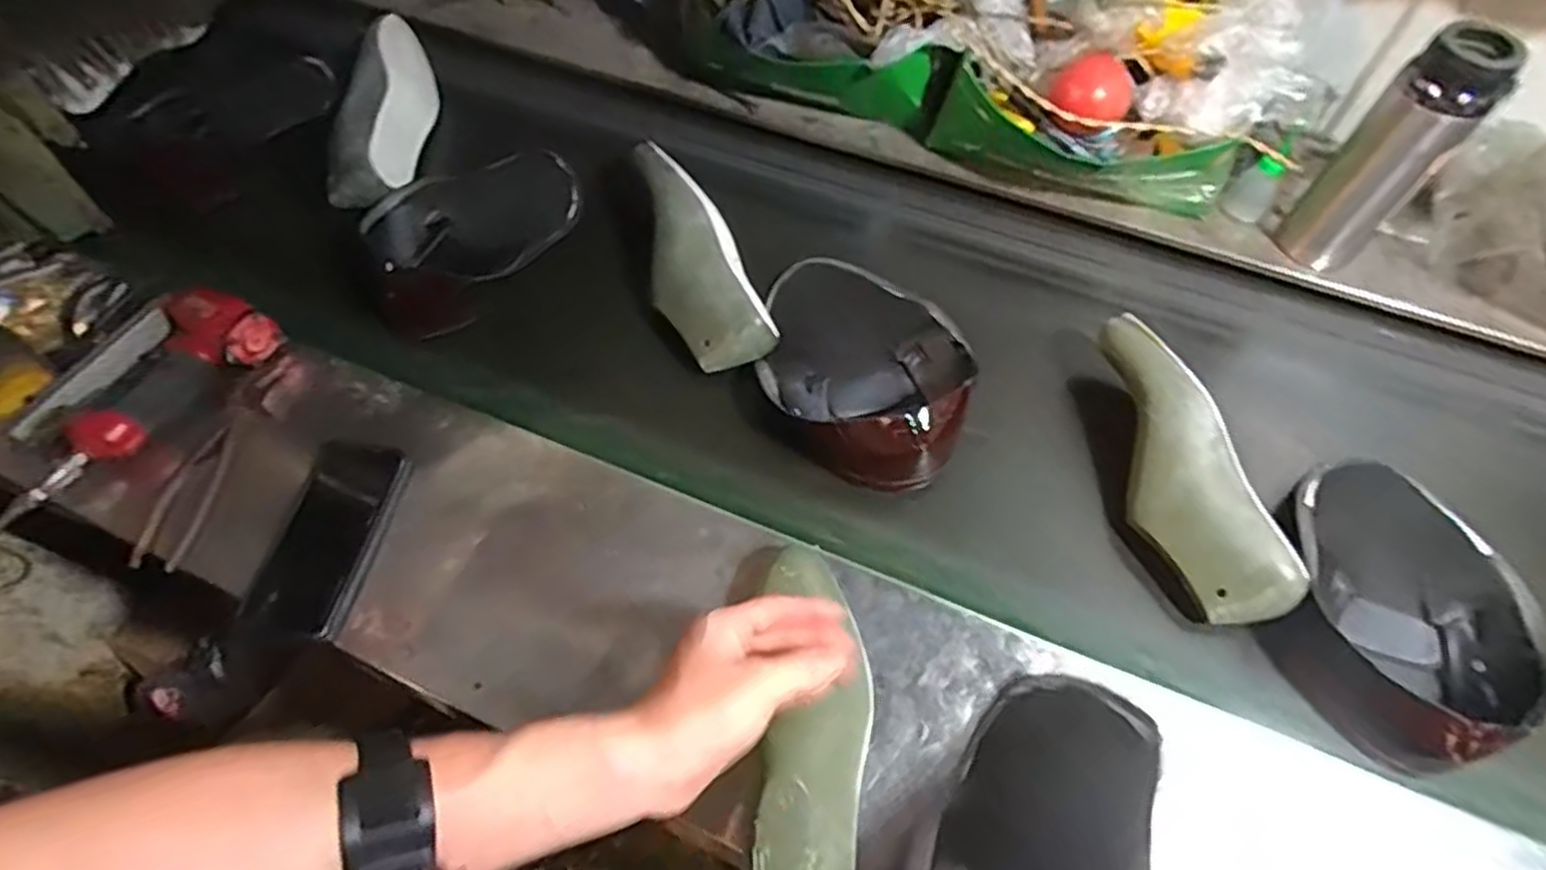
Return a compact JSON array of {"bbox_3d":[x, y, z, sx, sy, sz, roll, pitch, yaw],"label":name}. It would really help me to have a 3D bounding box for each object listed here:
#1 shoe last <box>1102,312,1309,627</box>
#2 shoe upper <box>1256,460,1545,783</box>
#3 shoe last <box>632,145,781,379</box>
[{"bbox_3d":[0.349,0.023,0.669,0.102,0.092,0.277,-15,62,-7],"label":"shoe last"},{"bbox_3d":[0.508,0.136,0.642,0.211,0.100,0.206,-37,67,-18],"label":"shoe upper"},{"bbox_3d":[-0.100,-0.204,0.828,0.106,0.097,0.322,-21,63,-10],"label":"shoe last"}]

